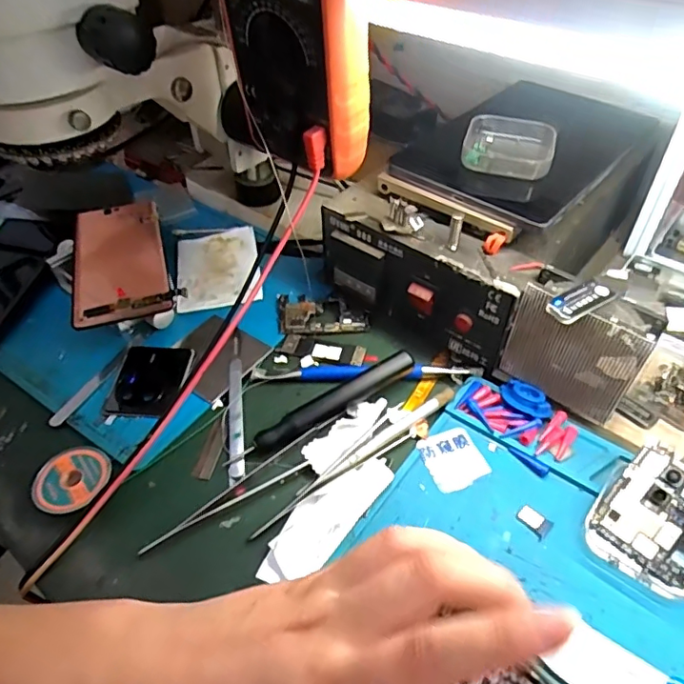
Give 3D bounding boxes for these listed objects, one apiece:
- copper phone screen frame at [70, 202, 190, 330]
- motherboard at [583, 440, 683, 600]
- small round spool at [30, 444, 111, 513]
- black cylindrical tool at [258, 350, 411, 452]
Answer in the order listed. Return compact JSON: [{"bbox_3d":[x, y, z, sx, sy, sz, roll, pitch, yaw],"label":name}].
[{"bbox_3d":[-0.187,-0.071,0.453,0.080,0.012,0.152,-16,50,-18],"label":"copper phone screen frame"},{"bbox_3d":[0.179,0.099,0.306,0.060,0.011,0.075,33,80,27],"label":"motherboard"},{"bbox_3d":[-0.166,0.087,0.334,0.044,0.011,0.044,-1,47,1],"label":"small round spool"},{"bbox_3d":[-0.003,0.040,0.368,0.117,0.021,0.015,-26,51,-20],"label":"black cylindrical tool"}]

